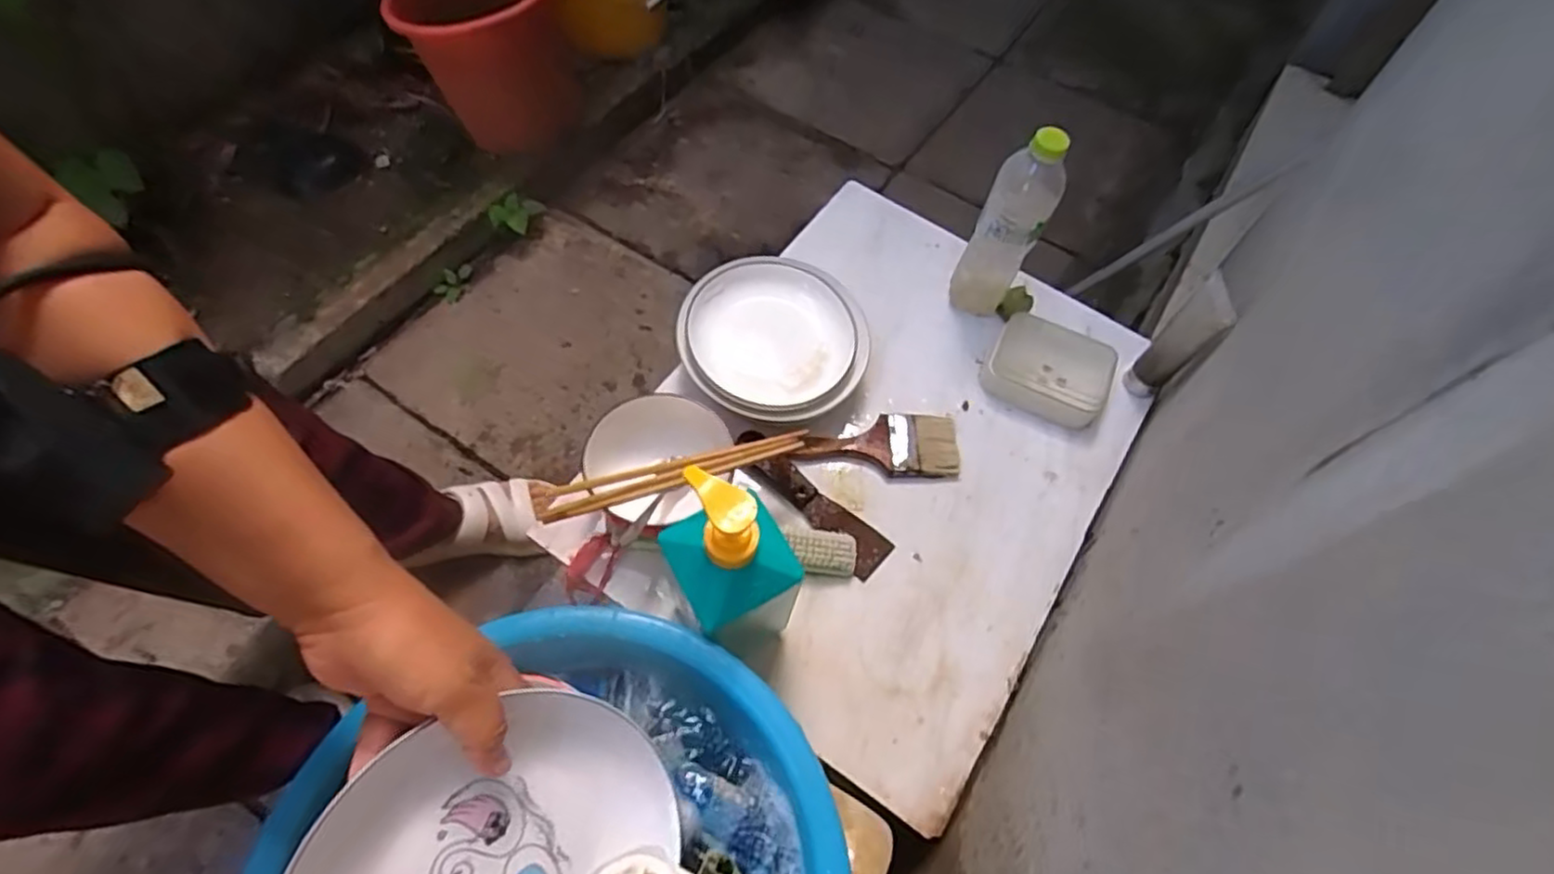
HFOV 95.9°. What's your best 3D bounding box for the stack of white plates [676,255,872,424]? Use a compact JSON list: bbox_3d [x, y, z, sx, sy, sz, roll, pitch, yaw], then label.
[{"bbox_3d":[-0.004,-0.098,0.744,0.186,0.059,0.191,32,65,15],"label":"stack of white plates"}]

